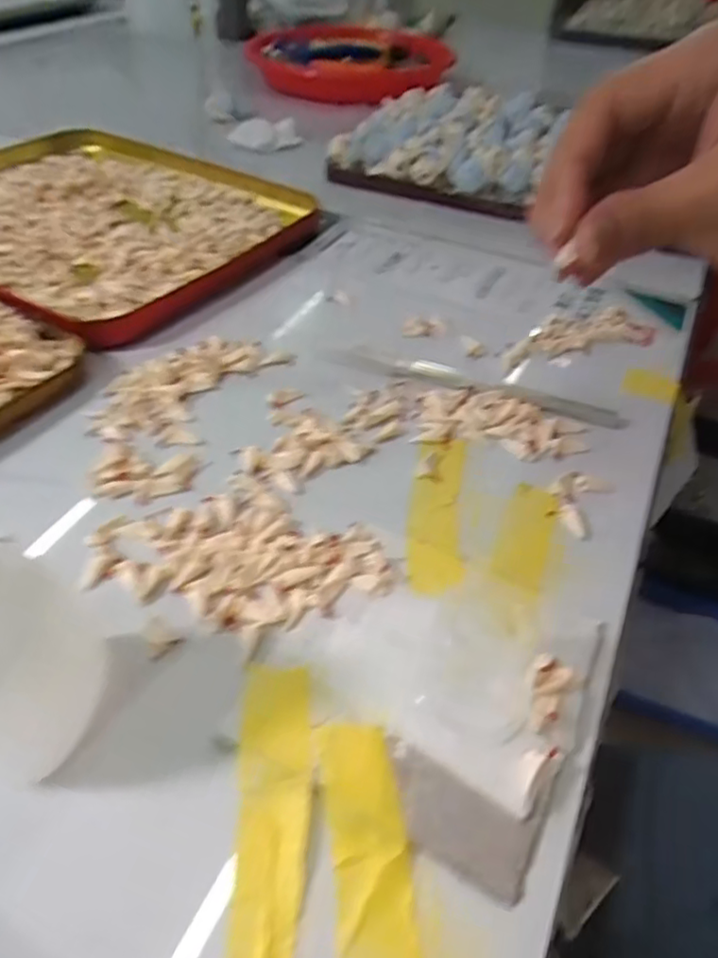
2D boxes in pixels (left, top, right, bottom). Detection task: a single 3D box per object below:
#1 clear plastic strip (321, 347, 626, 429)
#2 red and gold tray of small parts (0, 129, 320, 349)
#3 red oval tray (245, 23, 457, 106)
[{"bbox_3d":[0.050,-0.046,0.297,0.146,0.008,0.015,17,48,13],"label":"clear plastic strip"},{"bbox_3d":[-0.183,-0.180,0.410,0.288,0.013,0.200,29,49,22],"label":"red and gold tray of small parts"},{"bbox_3d":[-0.009,-0.460,0.689,0.197,0.037,0.220,-28,54,-29],"label":"red oval tray"}]

